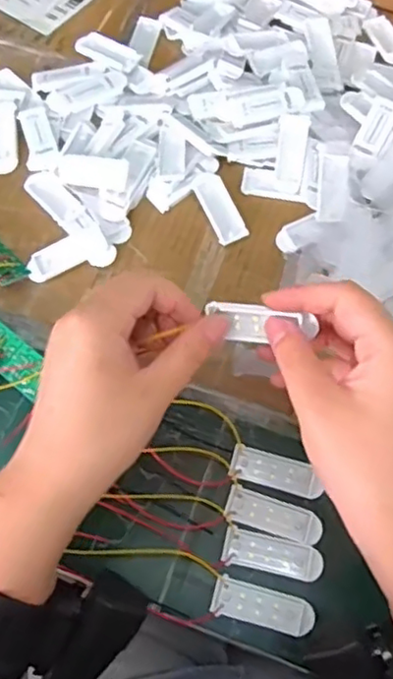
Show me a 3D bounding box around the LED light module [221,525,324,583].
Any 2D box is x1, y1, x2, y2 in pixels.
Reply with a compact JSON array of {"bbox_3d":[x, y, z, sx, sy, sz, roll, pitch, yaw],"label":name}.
[{"bbox_3d":[0.045,0.128,0.368,0.058,0.004,0.020,14,69,5],"label":"LED light module"}]

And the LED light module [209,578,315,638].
[{"bbox_3d":[0.038,0.153,0.354,0.057,0.007,0.021,13,69,5],"label":"LED light module"}]

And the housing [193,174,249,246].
[{"bbox_3d":[0.017,-0.095,0.449,0.022,0.009,0.055,-23,70,-9],"label":"housing"}]

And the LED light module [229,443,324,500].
[{"bbox_3d":[0.050,0.082,0.385,0.056,0.004,0.021,16,69,6],"label":"LED light module"}]

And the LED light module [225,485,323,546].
[{"bbox_3d":[0.047,0.106,0.376,0.057,0.004,0.021,17,69,6],"label":"LED light module"}]

